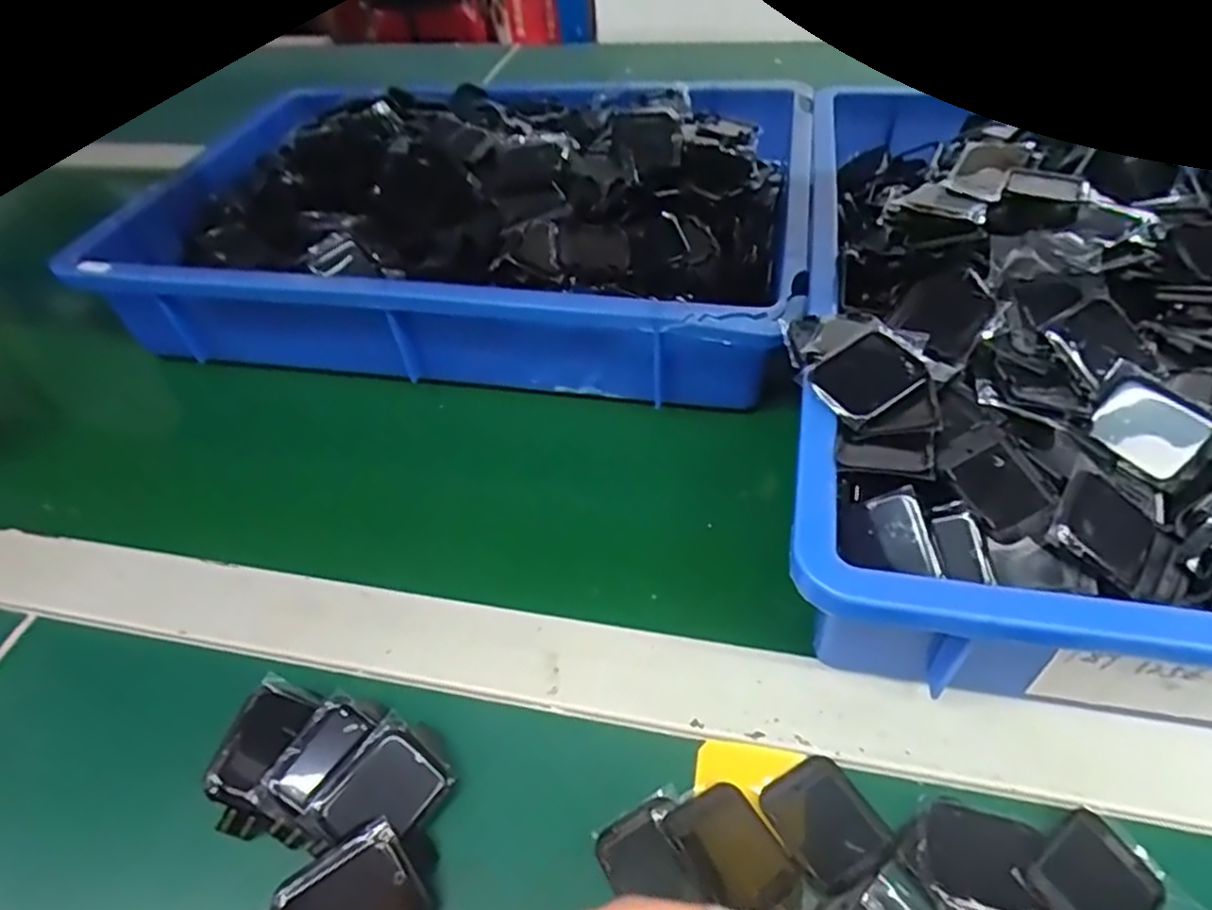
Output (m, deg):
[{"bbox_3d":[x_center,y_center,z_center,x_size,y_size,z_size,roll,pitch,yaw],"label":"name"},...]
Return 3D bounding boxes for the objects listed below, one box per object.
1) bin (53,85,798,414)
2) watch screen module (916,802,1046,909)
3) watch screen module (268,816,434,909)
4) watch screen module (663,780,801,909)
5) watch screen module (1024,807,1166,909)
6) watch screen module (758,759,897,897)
[{"bbox_3d":[-0.077,-0.153,0.457,0.393,0.087,0.254,3,48,9],"label":"bin"},{"bbox_3d":[0.123,0.132,0.233,0.037,0.006,0.032,9,49,14],"label":"watch screen module"},{"bbox_3d":[-0.083,0.147,0.227,0.046,0.005,0.038,-30,85,-18],"label":"watch screen module"},{"bbox_3d":[0.043,0.133,0.243,0.030,0.007,0.040,-33,52,-22],"label":"watch screen module"},{"bbox_3d":[0.156,0.137,0.227,0.038,0.007,0.032,-31,52,-21],"label":"watch screen module"},{"bbox_3d":[0.077,0.127,0.249,0.032,0.006,0.038,-25,50,-17],"label":"watch screen module"}]

